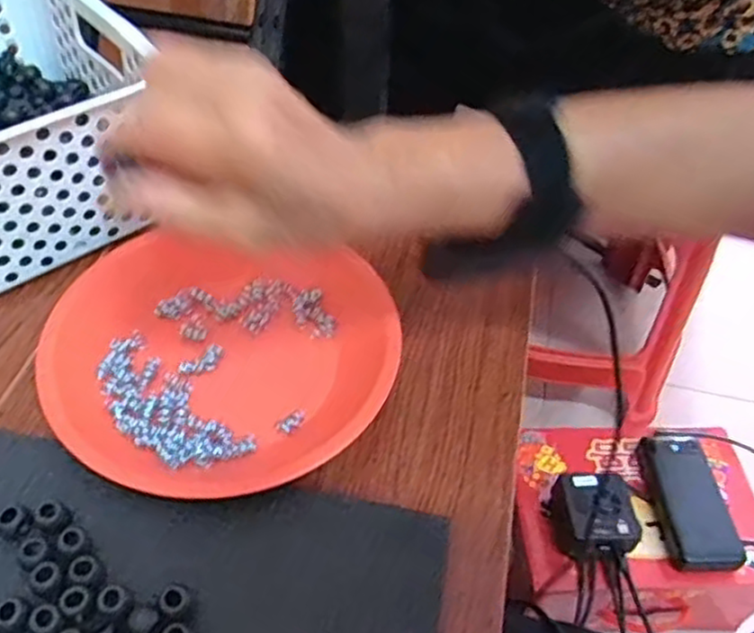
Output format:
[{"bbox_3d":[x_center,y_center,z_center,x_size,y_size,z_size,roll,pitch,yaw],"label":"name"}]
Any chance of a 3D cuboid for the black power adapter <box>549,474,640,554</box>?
[{"bbox_3d":[0.231,0.210,0.749,0.081,0.050,0.079,4,48,-1],"label":"black power adapter"}]

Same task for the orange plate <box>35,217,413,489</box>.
[{"bbox_3d":[-0.089,0.018,0.406,0.195,0.025,0.184,2,48,-3],"label":"orange plate"}]

